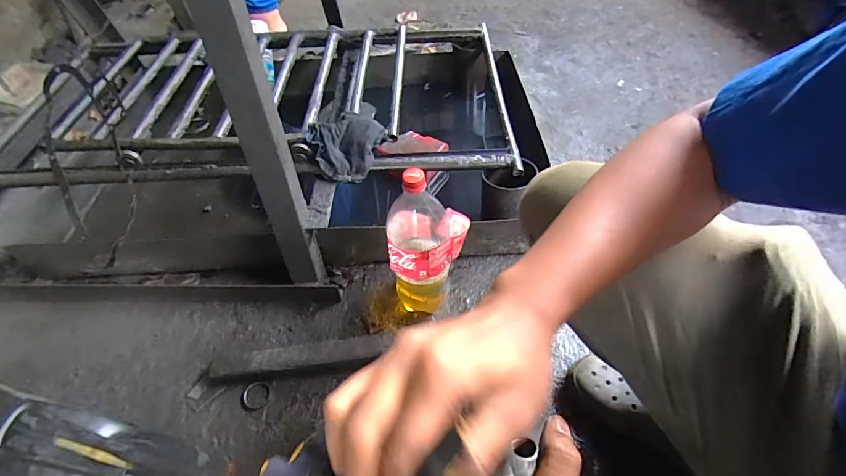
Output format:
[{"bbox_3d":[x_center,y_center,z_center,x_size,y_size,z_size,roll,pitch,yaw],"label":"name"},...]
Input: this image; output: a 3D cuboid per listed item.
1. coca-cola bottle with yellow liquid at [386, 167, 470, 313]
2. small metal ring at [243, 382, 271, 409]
[{"bbox_3d":[0.010,0.015,0.676,0.121,0.301,0.085,-2,50,3],"label":"coca-cola bottle with yellow liquid"},{"bbox_3d":[-0.274,0.259,0.699,0.040,0.008,0.041,-2,50,3],"label":"small metal ring"}]

